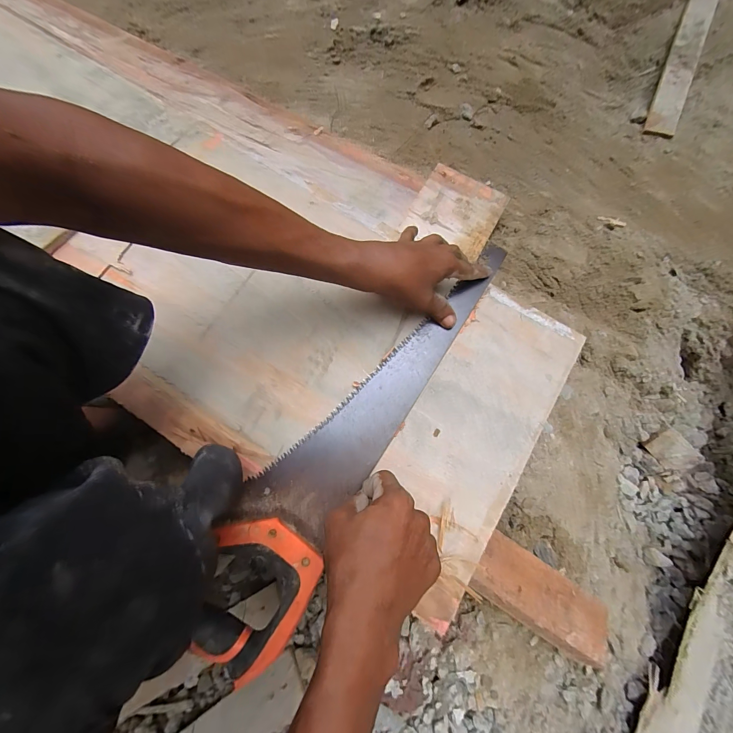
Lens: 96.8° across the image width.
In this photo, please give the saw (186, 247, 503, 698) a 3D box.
[{"bbox_3d":[0.005,0.056,0.350,0.104,0.028,0.490,37,76,9],"label":"saw"}]

